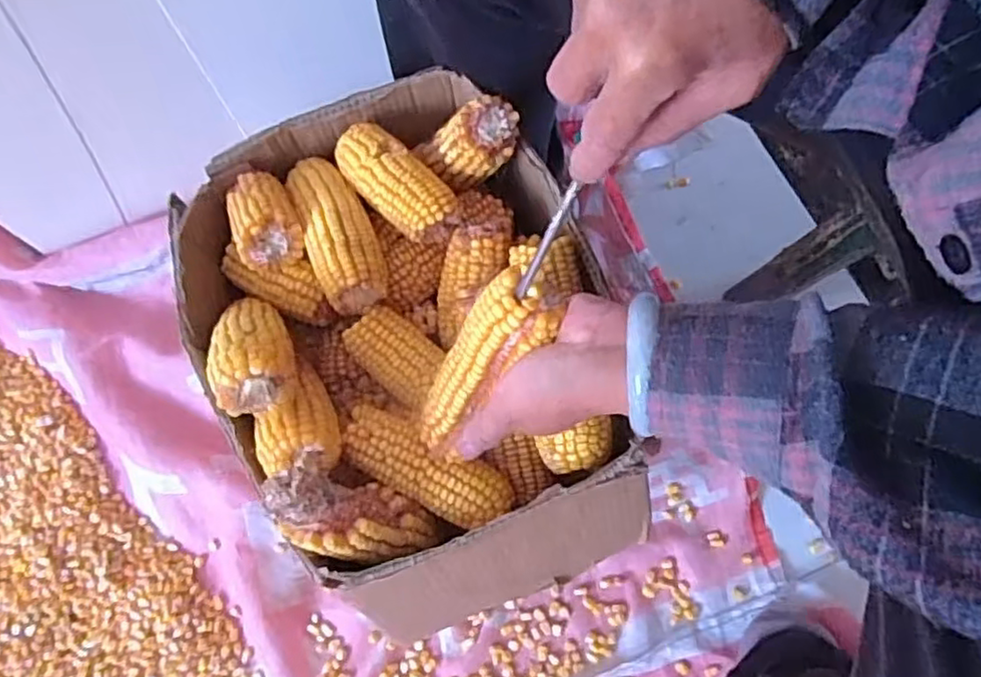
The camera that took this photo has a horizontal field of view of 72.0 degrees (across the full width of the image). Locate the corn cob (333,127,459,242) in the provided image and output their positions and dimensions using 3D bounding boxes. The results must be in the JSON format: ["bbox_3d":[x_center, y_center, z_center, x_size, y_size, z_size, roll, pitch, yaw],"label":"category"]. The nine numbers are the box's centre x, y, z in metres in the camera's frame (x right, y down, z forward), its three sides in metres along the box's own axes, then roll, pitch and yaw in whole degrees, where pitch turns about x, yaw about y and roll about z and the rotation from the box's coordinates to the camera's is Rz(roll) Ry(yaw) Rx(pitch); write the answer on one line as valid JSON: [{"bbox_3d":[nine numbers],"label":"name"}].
[{"bbox_3d":[-0.071,-0.114,0.495,0.044,0.034,0.109,-41,74,-11],"label":"corn cob"}]

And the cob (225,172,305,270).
[{"bbox_3d":[-0.165,-0.090,0.489,0.047,0.039,0.073,-21,71,-5],"label":"cob"}]

